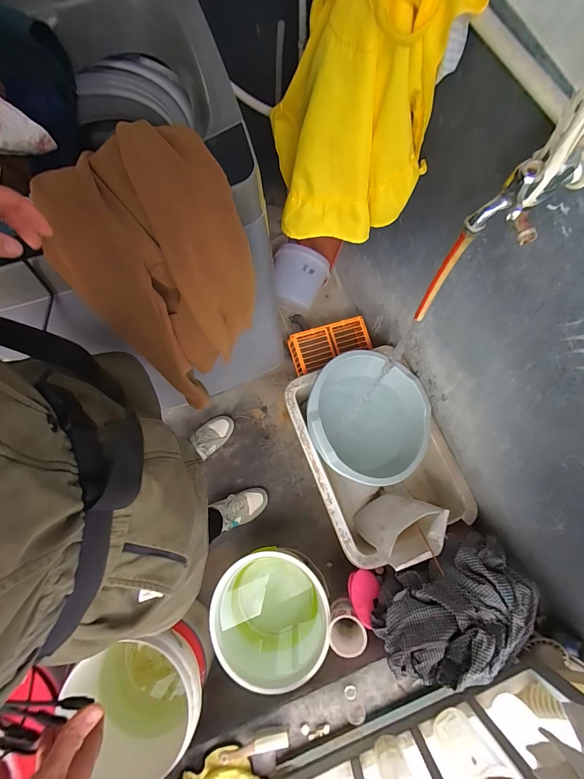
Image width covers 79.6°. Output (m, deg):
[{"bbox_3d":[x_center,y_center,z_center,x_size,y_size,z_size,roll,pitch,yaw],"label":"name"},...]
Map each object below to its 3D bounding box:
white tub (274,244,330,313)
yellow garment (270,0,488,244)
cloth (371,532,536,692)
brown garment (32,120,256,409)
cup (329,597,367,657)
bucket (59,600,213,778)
[{"bbox_3d":[0.031,-0.377,1.246,0.185,0.165,0.188,9,77,2],"label":"white tub"},{"bbox_3d":[0.108,-0.499,0.586,0.256,0.394,0.269,-1,77,0],"label":"yellow garment"},{"bbox_3d":[0.381,0.514,0.822,0.379,0.237,0.203,-29,78,-6],"label":"cloth"},{"bbox_3d":[-0.161,-0.127,0.534,0.195,0.417,0.111,0,44,-2],"label":"brown garment"},{"bbox_3d":[0.131,0.602,0.893,0.084,0.132,0.082,0,77,0],"label":"cup"},{"bbox_3d":[-0.340,0.751,0.916,0.262,0.324,0.250,0,77,0],"label":"bucket"}]

